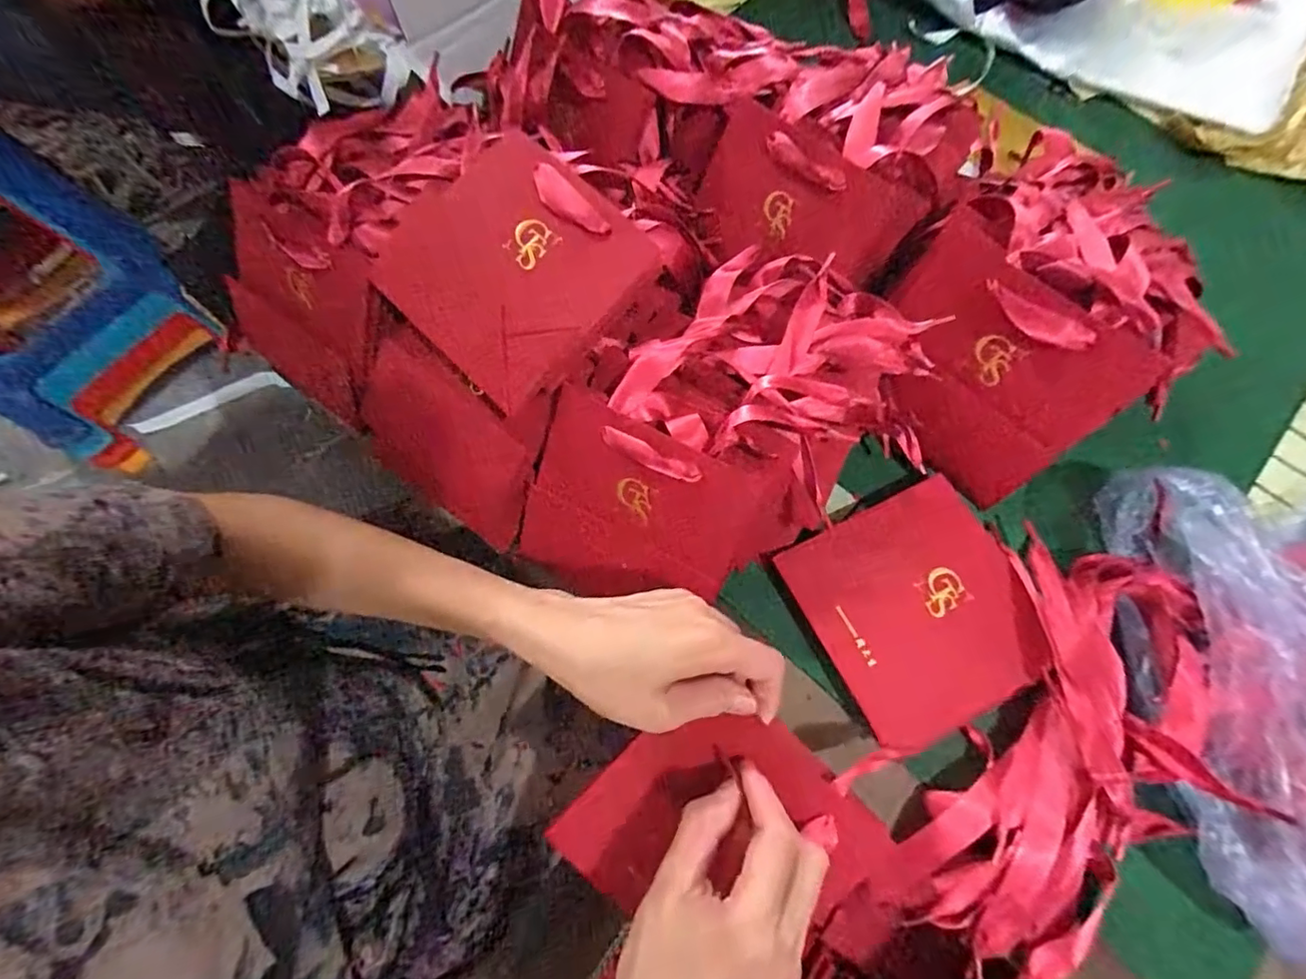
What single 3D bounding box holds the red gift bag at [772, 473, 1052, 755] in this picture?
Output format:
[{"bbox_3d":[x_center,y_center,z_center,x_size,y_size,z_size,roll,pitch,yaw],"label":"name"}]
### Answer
[{"bbox_3d":[0.176,0.077,0.369,0.134,0.009,0.141,-27,70,-2],"label":"red gift bag"}]

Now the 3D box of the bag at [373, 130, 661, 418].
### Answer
[{"bbox_3d":[-0.092,-0.144,0.370,0.144,0.025,0.144,42,96,5],"label":"bag"}]

